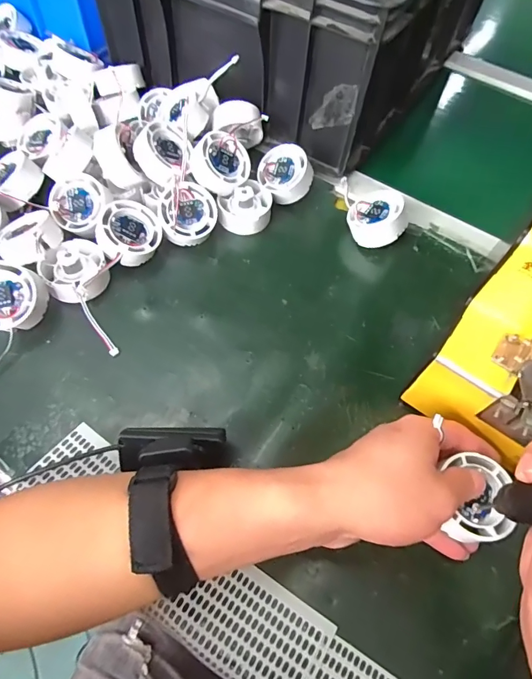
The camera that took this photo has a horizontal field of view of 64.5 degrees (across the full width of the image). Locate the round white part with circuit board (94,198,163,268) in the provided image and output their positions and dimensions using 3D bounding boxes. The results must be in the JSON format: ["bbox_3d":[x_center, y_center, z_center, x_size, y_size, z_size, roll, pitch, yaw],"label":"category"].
[{"bbox_3d":[-0.125,-0.098,0.387,0.053,0.019,0.056,7,76,-28],"label":"round white part with circuit board"}]

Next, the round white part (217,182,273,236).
[{"bbox_3d":[-0.020,-0.135,0.426,0.053,0.030,0.049,2,61,-3],"label":"round white part"}]

